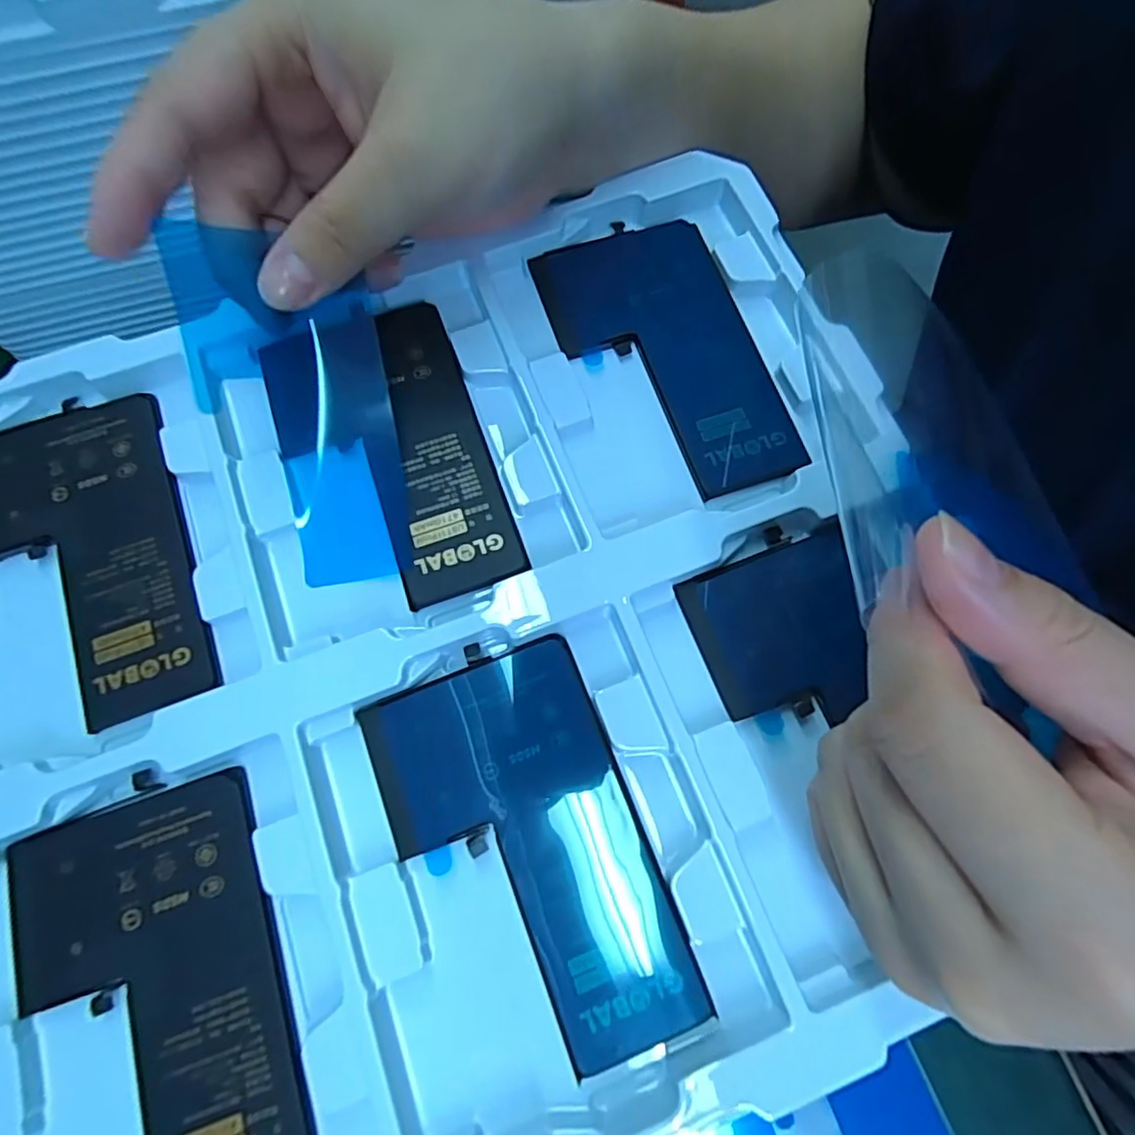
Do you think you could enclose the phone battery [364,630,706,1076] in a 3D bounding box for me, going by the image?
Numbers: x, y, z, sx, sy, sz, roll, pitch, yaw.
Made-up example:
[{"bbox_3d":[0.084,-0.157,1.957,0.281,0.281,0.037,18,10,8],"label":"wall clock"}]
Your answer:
[{"bbox_3d":[-0.012,0.079,0.173,0.064,0.005,0.108,-22,74,-4],"label":"phone battery"}]

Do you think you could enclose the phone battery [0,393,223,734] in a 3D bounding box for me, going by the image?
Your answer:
[{"bbox_3d":[-0.154,-0.004,0.195,0.064,0.004,0.109,-22,74,-4],"label":"phone battery"}]

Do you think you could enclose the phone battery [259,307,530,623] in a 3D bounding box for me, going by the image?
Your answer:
[{"bbox_3d":[-0.048,-0.043,0.207,0.046,0.006,0.107,-19,74,-3],"label":"phone battery"}]

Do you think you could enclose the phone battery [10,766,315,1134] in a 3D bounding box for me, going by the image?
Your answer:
[{"bbox_3d":[-0.107,0.115,0.160,0.063,0.004,0.108,-20,74,-4],"label":"phone battery"}]

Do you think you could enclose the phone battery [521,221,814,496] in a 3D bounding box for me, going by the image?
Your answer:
[{"bbox_3d":[0.033,-0.075,0.218,0.061,0.005,0.109,-19,74,-3],"label":"phone battery"}]

